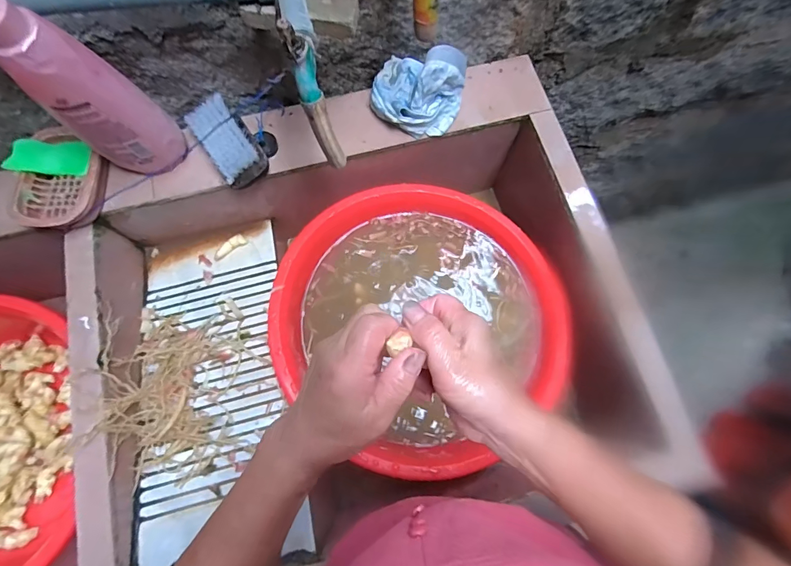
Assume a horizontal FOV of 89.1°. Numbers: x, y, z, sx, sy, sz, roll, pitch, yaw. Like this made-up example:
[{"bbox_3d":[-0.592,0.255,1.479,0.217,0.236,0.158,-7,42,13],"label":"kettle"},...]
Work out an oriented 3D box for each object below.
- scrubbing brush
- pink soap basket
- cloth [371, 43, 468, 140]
[{"bbox_3d":[-0.214,-0.180,0.513,0.061,0.029,0.120,-37,77,-9],"label":"scrubbing brush"},{"bbox_3d":[-0.419,-0.129,0.512,0.094,0.032,0.128,10,75,3],"label":"pink soap basket"},{"bbox_3d":[0.028,-0.257,0.525,0.115,0.078,0.092,19,75,5],"label":"cloth"}]

